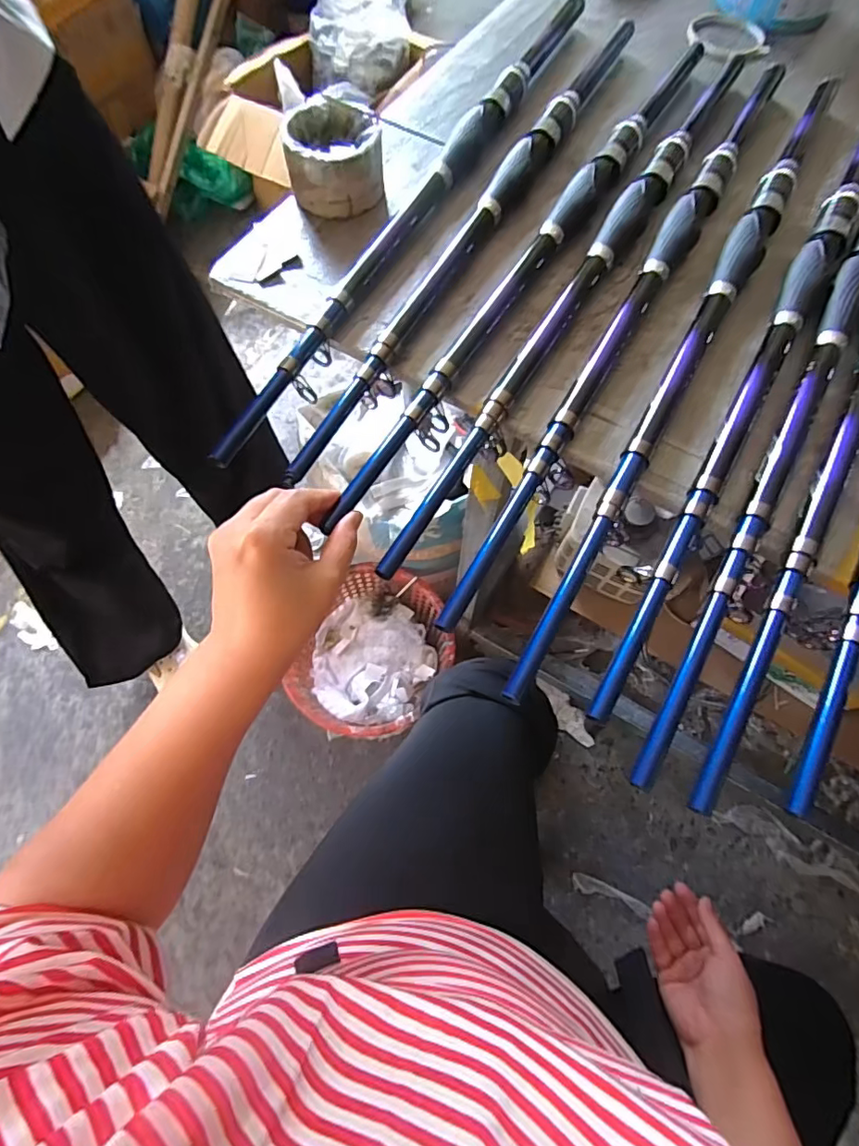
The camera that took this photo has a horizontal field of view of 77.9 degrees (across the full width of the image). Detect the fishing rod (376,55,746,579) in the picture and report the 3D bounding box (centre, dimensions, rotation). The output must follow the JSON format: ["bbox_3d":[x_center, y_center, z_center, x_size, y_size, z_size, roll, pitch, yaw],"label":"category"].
[{"bbox_3d":[0.134,-0.254,0.430,0.032,0.025,0.634,31,70,11],"label":"fishing rod"}]

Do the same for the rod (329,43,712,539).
[{"bbox_3d":[0.100,-0.268,0.438,0.029,0.025,0.606,30,72,11],"label":"rod"}]

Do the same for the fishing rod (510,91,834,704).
[{"bbox_3d":[0.211,-0.192,0.404,0.032,0.021,0.651,28,69,10],"label":"fishing rod"}]

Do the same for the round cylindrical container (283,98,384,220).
[{"bbox_3d":[-0.082,-0.357,0.460,0.078,0.048,0.079,0,67,-1],"label":"round cylindrical container"}]

